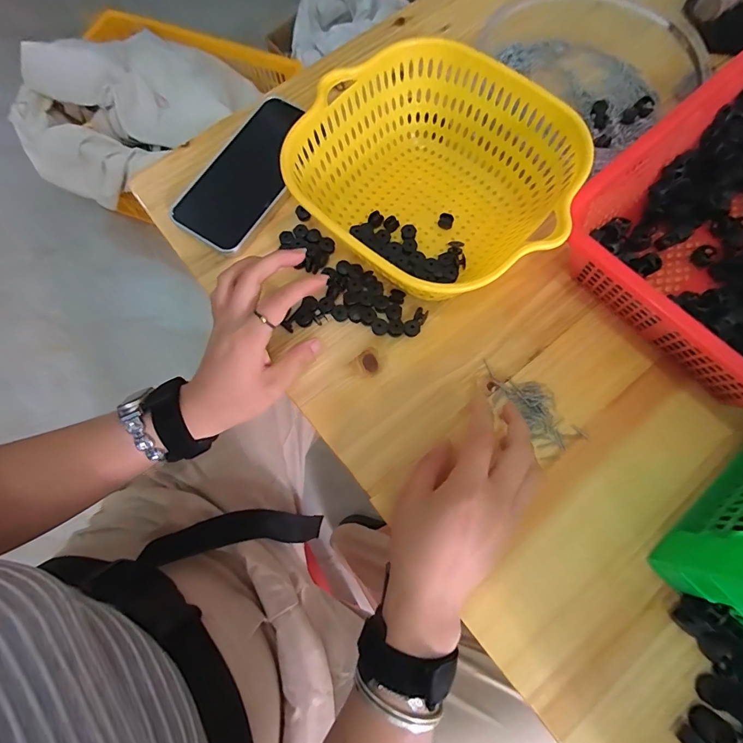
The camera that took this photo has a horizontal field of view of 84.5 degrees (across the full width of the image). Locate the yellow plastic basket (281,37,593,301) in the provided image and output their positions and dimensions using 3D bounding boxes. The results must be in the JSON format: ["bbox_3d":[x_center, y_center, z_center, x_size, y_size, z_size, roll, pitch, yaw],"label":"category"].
[{"bbox_3d":[0.052,-0.157,0.349,0.220,0.085,0.198,43,78,12],"label":"yellow plastic basket"}]

